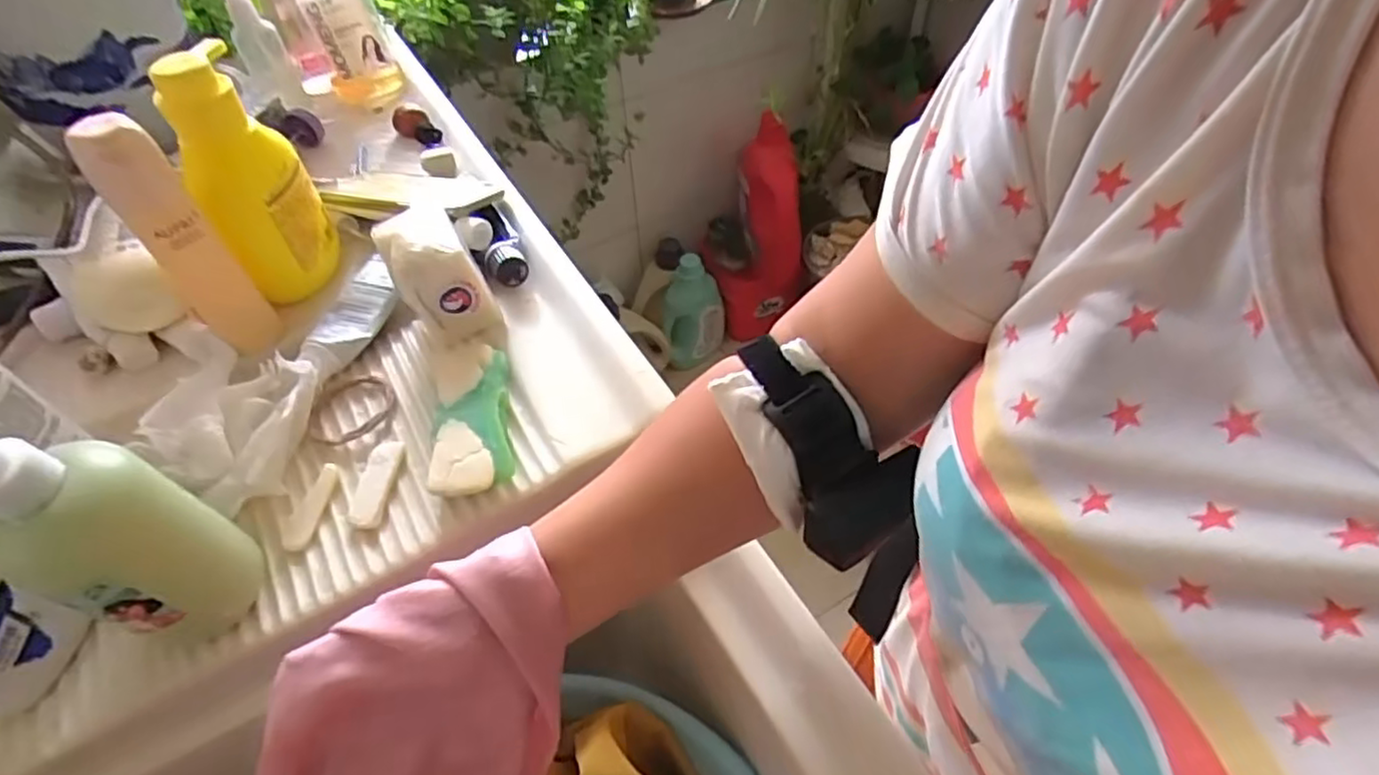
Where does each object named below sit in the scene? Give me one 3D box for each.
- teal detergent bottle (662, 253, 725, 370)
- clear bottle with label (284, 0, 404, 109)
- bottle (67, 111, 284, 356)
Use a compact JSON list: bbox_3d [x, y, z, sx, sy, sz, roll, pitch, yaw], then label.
[{"bbox_3d":[0.011,-0.180,1.705,0.148,0.399,0.090,-2,51,0],"label":"teal detergent bottle"},{"bbox_3d":[-0.353,-0.380,0.682,0.080,0.181,0.089,-23,54,-16],"label":"clear bottle with label"},{"bbox_3d":[-0.324,-0.089,0.450,0.026,0.168,0.040,33,59,25],"label":"bottle"}]

